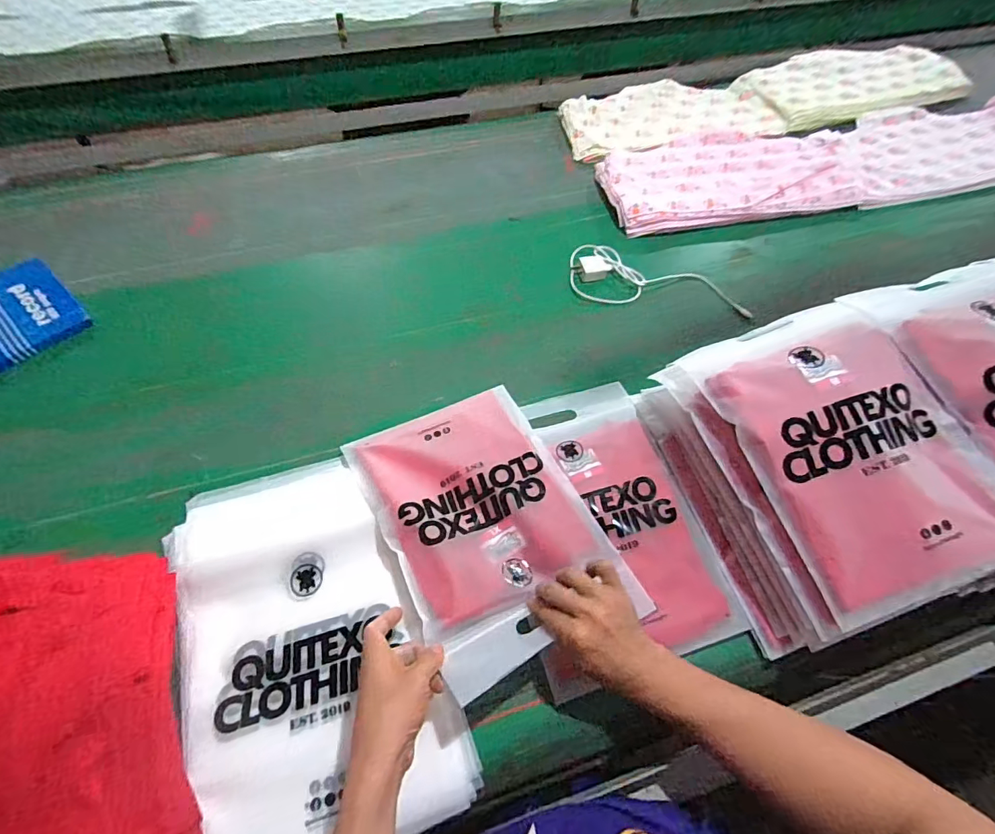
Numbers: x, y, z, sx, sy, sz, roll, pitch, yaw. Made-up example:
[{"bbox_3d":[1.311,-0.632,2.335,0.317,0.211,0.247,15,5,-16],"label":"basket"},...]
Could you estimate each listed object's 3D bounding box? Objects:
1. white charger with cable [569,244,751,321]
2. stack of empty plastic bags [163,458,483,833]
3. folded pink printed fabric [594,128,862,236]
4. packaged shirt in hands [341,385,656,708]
[{"bbox_3d":[0.270,-0.228,0.826,0.293,0.036,0.138,7,59,3],"label":"white charger with cable"},{"bbox_3d":[-0.209,0.235,0.527,0.254,0.025,0.404,-18,61,-12],"label":"stack of empty plastic bags"},{"bbox_3d":[0.472,-0.480,0.960,0.548,0.062,0.272,-13,60,-9],"label":"folded pink printed fabric"},{"bbox_3d":[-0.016,0.112,0.581,0.231,0.038,0.344,-20,54,-19],"label":"packaged shirt in hands"}]

